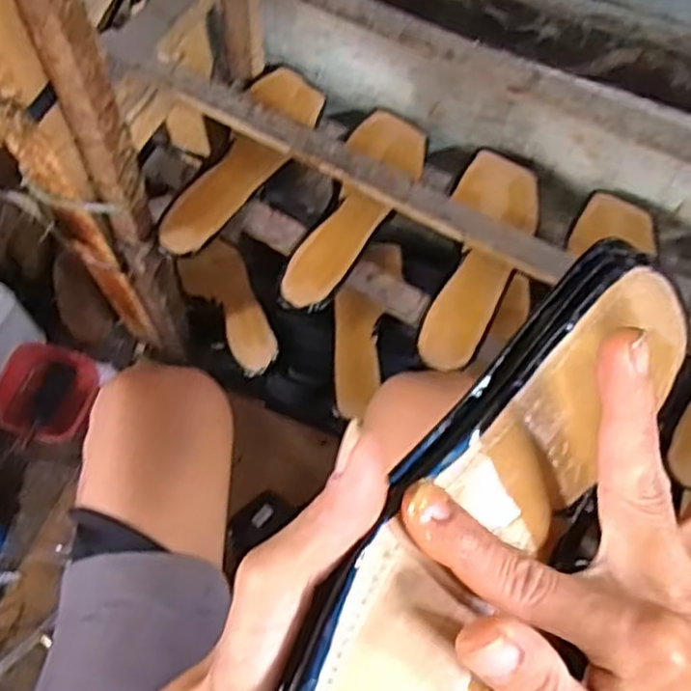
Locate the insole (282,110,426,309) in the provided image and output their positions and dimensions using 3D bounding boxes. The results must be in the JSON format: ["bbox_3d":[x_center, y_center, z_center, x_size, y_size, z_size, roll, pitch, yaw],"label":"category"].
[{"bbox_3d":[0.014,-0.140,0.723,0.079,0.027,0.236,20,65,8],"label":"insole"}]

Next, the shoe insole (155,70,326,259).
[{"bbox_3d":[-0.101,-0.190,0.739,0.076,0.034,0.239,24,66,10],"label":"shoe insole"}]

